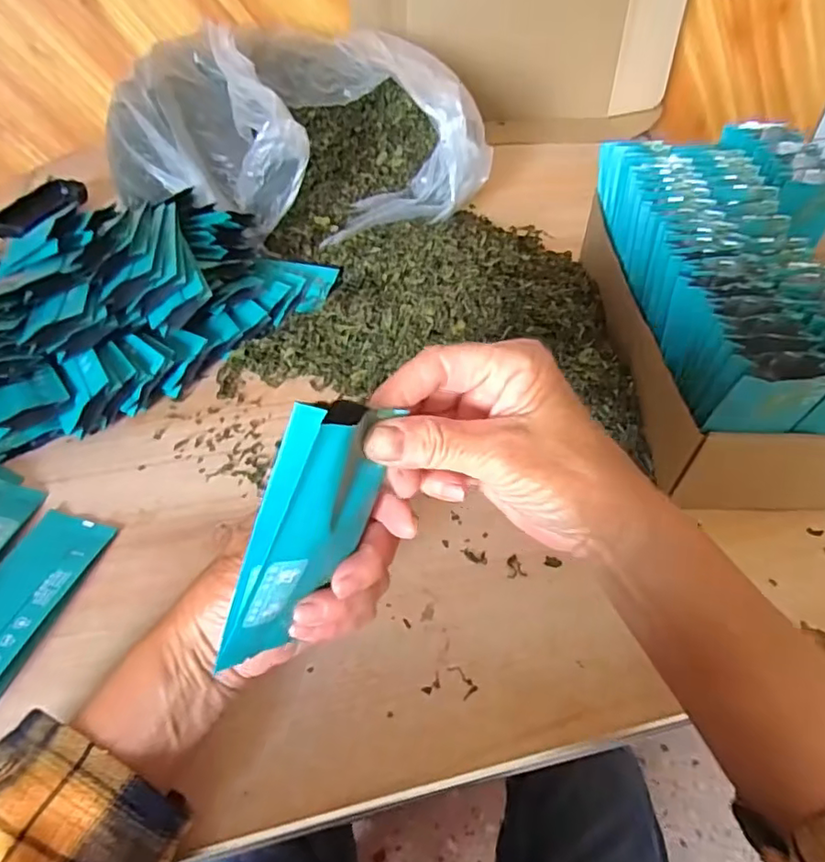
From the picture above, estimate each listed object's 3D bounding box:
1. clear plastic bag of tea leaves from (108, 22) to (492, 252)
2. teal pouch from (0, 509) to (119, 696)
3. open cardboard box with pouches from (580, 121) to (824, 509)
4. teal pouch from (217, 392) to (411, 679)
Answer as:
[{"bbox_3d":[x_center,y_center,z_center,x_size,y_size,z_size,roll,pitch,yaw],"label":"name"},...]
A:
[{"bbox_3d":[-0.111,-0.325,0.627,0.366,0.128,0.263,20,51,15],"label":"clear plastic bag of tea leaves"},{"bbox_3d":[-0.244,0.106,0.349,0.054,0.012,0.132,13,50,9],"label":"teal pouch"},{"bbox_3d":[0.311,-0.112,0.456,0.272,0.119,0.313,0,49,-2],"label":"open cardboard box with pouches"},{"bbox_3d":[-0.044,0.043,0.242,0.018,0.133,0.056,36,29,26],"label":"teal pouch"}]

